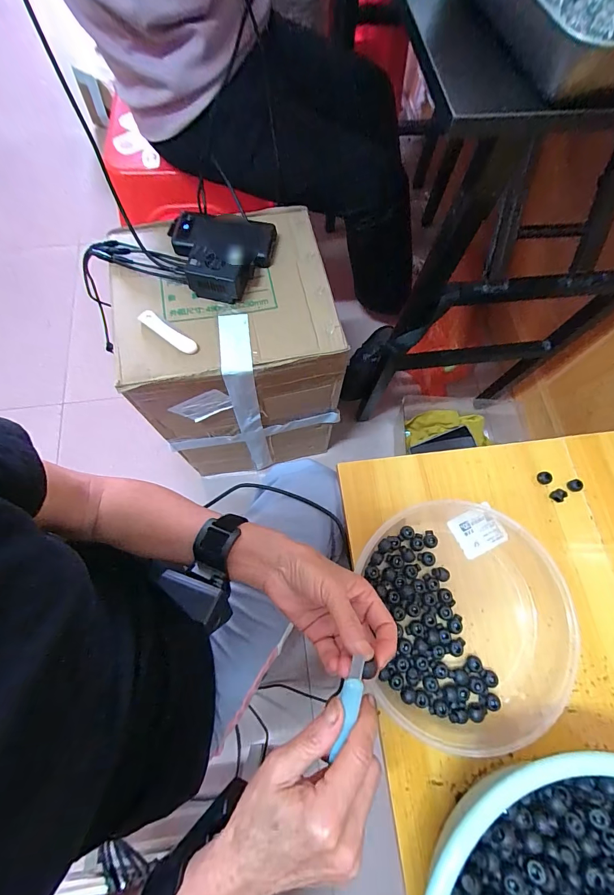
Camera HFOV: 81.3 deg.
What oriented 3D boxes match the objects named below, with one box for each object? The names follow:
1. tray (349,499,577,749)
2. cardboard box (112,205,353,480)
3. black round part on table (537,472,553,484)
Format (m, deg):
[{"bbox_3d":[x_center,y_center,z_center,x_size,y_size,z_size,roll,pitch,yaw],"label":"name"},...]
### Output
[{"bbox_3d":[0.177,0.176,0.380,0.221,0.046,0.227,0,71,0],"label":"tray"},{"bbox_3d":[-0.123,-0.180,0.709,0.327,0.372,0.297,-9,72,-4],"label":"cardboard box"},{"bbox_3d":[0.294,0.038,0.444,0.014,0.009,0.015,0,71,0],"label":"black round part on table"}]

